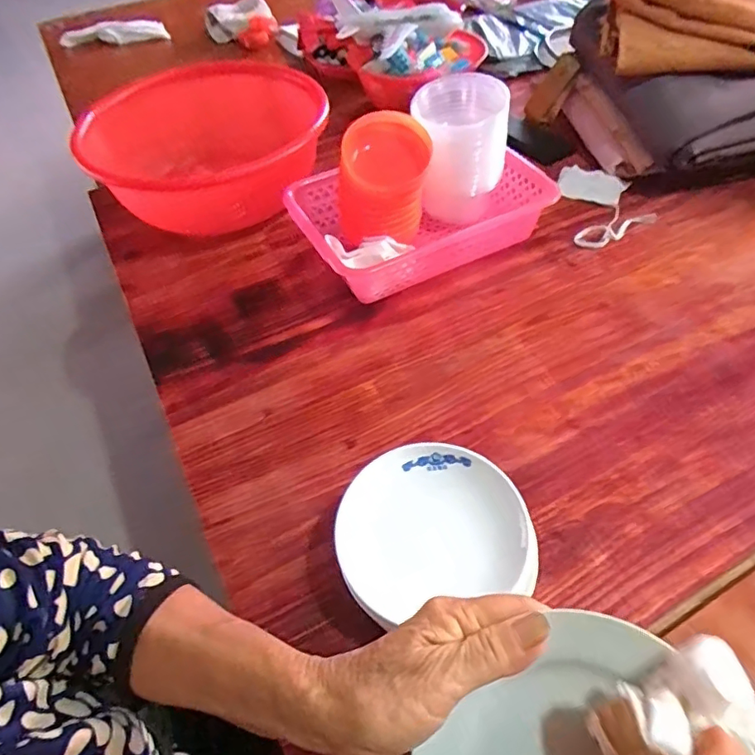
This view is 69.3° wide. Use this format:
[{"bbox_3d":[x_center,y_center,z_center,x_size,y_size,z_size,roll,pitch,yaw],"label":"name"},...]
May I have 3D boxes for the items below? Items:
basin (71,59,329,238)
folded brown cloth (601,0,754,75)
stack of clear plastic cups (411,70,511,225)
[{"bbox_3d":[-0.243,-0.344,0.833,0.350,0.133,0.350,-3,51,3],"label":"basin"},{"bbox_3d":[0.436,-0.492,0.742,0.256,0.077,0.188,14,53,14],"label":"folded brown cloth"},{"bbox_3d":[0.108,-0.284,0.715,0.117,0.168,0.093,-3,51,1],"label":"stack of clear plastic cups"}]

